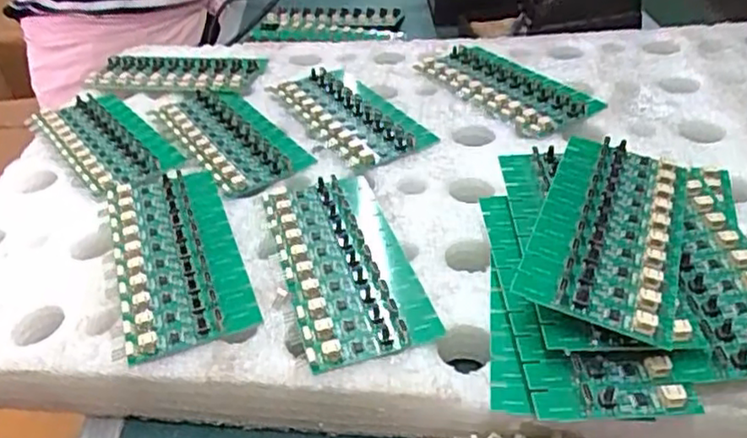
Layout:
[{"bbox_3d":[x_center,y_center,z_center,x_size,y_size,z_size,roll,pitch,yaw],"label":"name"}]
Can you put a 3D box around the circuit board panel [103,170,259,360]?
[{"bbox_3d":[-0.106,0.016,0.356,0.063,0.010,0.139,-16,38,-12],"label":"circuit board panel"}]

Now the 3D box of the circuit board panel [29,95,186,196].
[{"bbox_3d":[-0.182,-0.054,0.458,0.064,0.009,0.143,-31,44,-29],"label":"circuit board panel"}]

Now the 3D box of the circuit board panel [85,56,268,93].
[{"bbox_3d":[-0.161,-0.117,0.538,0.143,0.009,0.055,4,38,13],"label":"circuit board panel"}]

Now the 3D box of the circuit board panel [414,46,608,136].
[{"bbox_3d":[0.095,-0.099,0.481,0.064,0.011,0.133,-24,41,-21],"label":"circuit board panel"}]

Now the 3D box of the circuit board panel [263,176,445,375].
[{"bbox_3d":[-0.016,0.017,0.345,0.062,0.007,0.139,-13,37,-10],"label":"circuit board panel"}]

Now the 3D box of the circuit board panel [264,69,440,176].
[{"bbox_3d":[-0.018,-0.076,0.467,0.063,0.009,0.138,-23,40,-20],"label":"circuit board panel"}]

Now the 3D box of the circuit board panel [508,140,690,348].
[{"bbox_3d":[0.111,0.001,0.308,0.062,0.006,0.134,18,40,16],"label":"circuit board panel"}]

